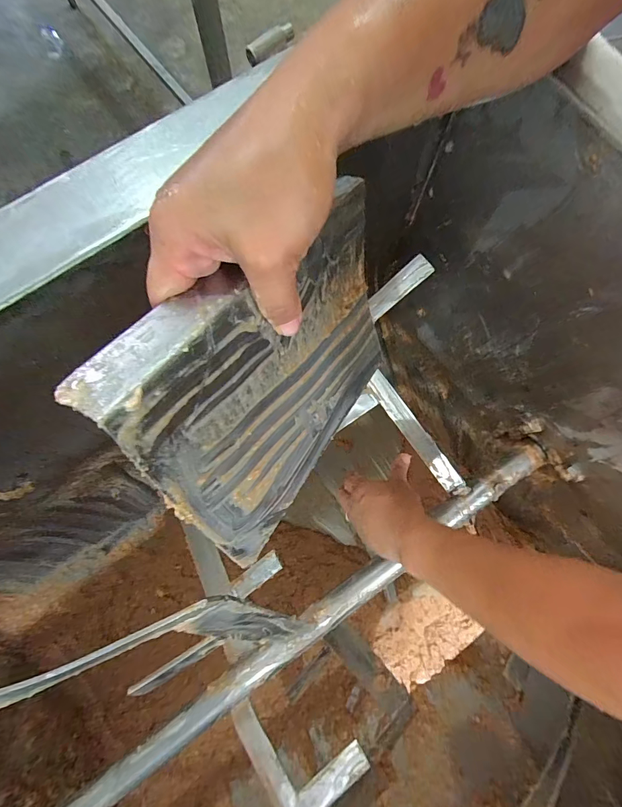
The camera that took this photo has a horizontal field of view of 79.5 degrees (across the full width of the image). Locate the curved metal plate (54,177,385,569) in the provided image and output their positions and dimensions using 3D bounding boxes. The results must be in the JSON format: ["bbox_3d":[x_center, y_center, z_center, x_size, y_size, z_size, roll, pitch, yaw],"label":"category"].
[{"bbox_3d":[-0.016,-0.022,0.241,0.024,0.153,0.213,17,53,29],"label":"curved metal plate"}]

